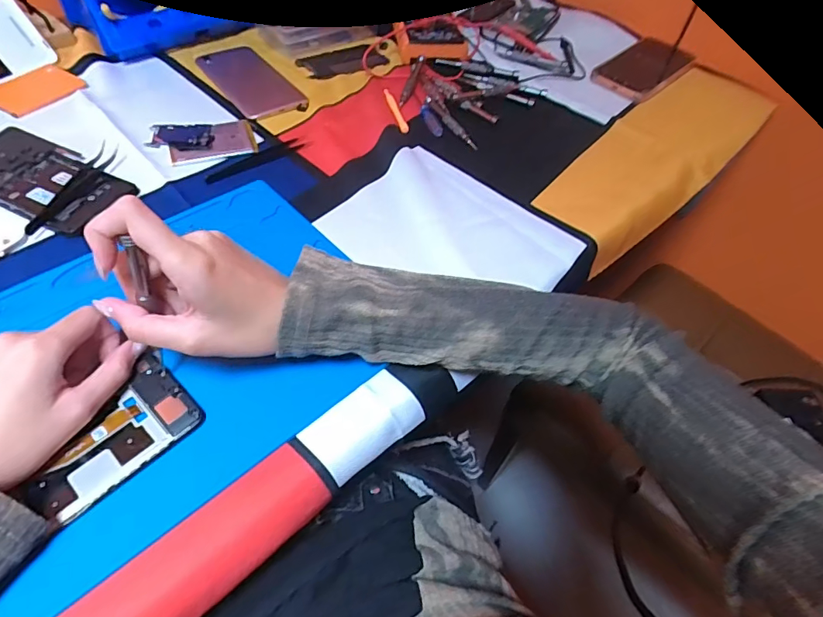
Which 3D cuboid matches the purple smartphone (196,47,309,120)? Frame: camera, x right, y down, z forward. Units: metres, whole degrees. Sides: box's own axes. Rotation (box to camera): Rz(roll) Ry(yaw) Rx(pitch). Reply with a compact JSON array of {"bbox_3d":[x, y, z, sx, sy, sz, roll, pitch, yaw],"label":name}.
[{"bbox_3d":[-0.185,-0.263,0.549,0.074,0.004,0.155,-29,61,-24],"label":"purple smartphone"}]

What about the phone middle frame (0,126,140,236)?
[{"bbox_3d":[-0.320,-0.115,0.414,0.140,0.011,0.075,22,54,11],"label":"phone middle frame"}]

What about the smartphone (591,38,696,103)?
[{"bbox_3d":[0.313,-0.322,0.636,0.082,0.006,0.178,40,59,22],"label":"smartphone"}]

